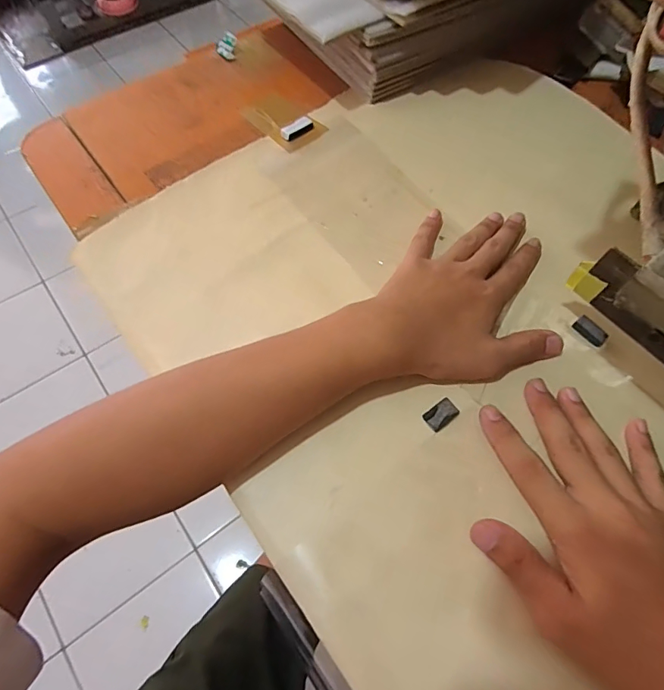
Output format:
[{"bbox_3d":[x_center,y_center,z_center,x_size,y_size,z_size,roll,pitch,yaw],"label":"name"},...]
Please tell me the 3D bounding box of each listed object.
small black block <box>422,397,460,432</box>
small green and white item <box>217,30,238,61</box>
[{"bbox_3d":[0.073,0.046,0.294,0.023,0.004,0.014,-34,69,-18],"label":"small black block"},{"bbox_3d":[-0.116,-0.332,0.491,0.017,0.019,0.024,13,63,4],"label":"small green and white item"}]

